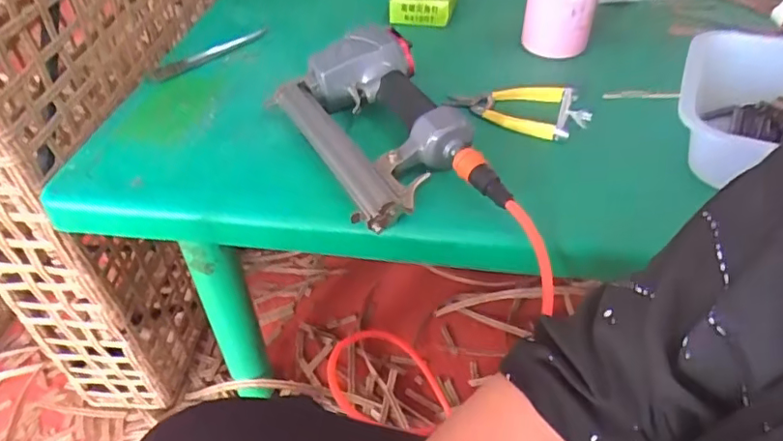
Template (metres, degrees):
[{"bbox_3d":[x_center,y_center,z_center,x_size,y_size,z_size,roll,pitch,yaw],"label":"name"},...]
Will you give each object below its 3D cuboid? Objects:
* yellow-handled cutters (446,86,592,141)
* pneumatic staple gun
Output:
[{"bbox_3d":[0.130,-0.117,0.585,0.140,0.025,0.079,9,45,9],"label":"yellow-handled cutters"},{"bbox_3d":[-0.006,-0.083,0.522,0.142,0.070,0.238,-19,47,-18],"label":"pneumatic staple gun"}]

